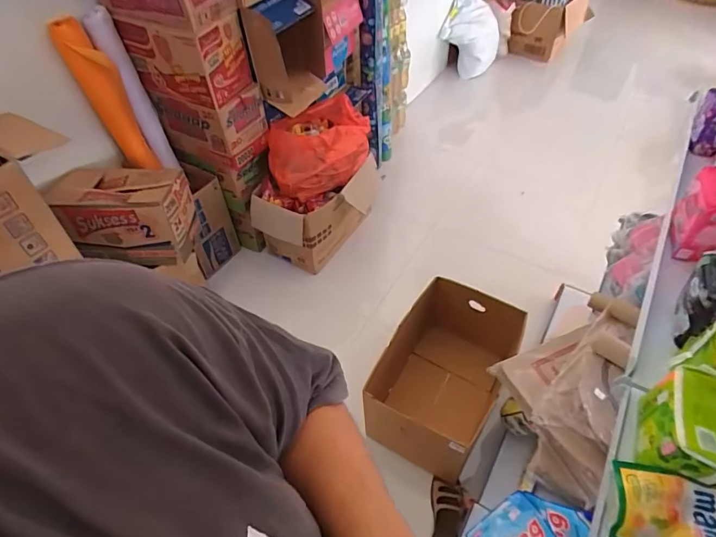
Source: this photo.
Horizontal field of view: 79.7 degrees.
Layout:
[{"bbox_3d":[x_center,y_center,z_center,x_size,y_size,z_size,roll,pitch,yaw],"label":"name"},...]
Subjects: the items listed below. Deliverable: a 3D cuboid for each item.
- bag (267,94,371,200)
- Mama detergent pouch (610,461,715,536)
[{"bbox_3d":[-0.149,-0.484,1.709,0.385,0.198,0.354,-5,49,-2],"label":"bag"},{"bbox_3d":[0.325,0.253,0.432,0.118,0.022,0.081,11,76,16],"label":"Mama detergent pouch"}]

